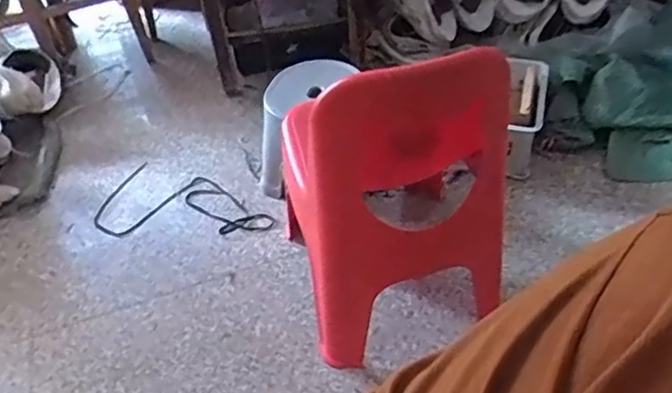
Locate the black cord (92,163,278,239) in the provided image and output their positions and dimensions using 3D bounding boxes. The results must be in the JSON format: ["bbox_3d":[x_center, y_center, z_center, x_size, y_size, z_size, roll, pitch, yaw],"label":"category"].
[{"bbox_3d":[-0.370,0.037,1.464,0.444,0.022,0.231,12,50,21],"label":"black cord"}]

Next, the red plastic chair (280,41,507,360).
[{"bbox_3d":[0.083,-0.033,1.034,0.311,0.589,0.369,-10,43,-5],"label":"red plastic chair"}]

